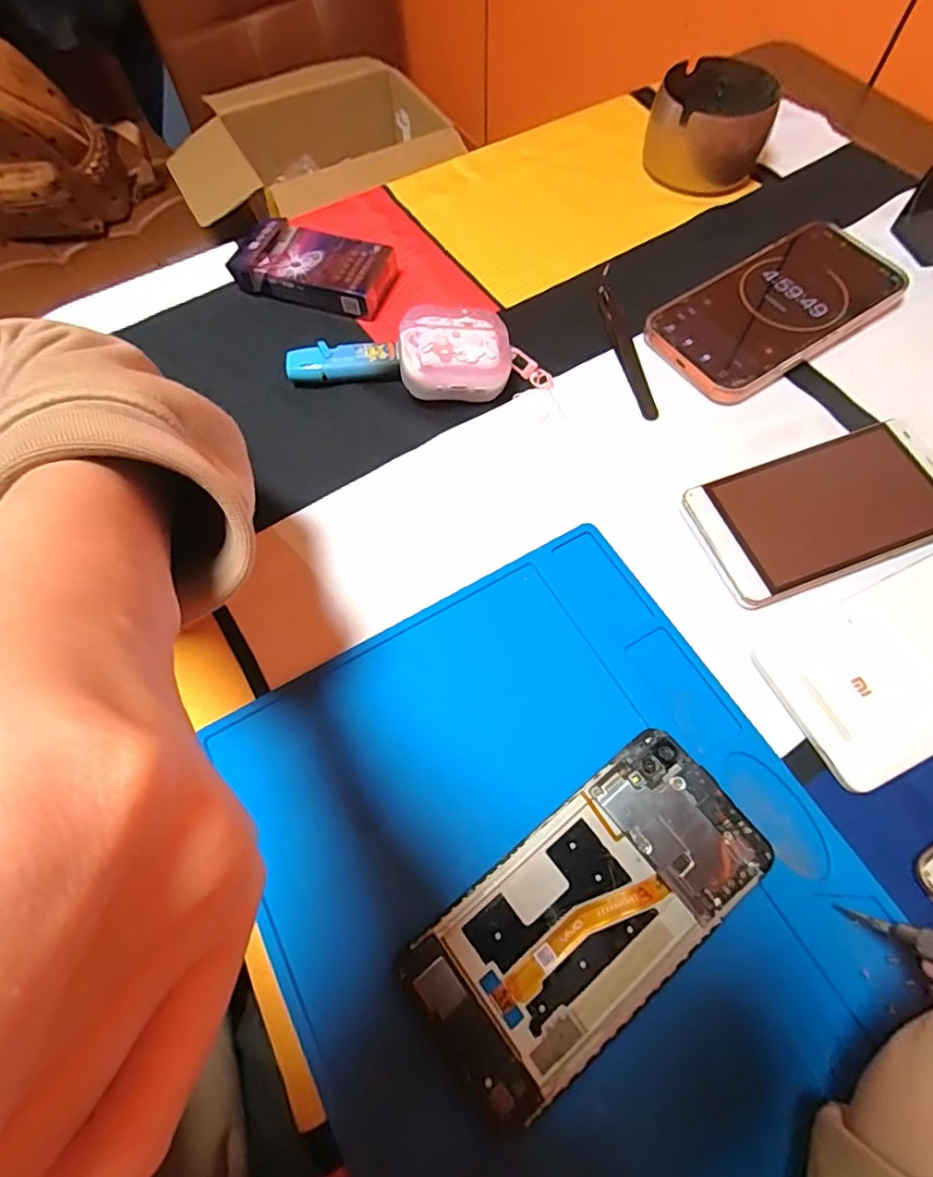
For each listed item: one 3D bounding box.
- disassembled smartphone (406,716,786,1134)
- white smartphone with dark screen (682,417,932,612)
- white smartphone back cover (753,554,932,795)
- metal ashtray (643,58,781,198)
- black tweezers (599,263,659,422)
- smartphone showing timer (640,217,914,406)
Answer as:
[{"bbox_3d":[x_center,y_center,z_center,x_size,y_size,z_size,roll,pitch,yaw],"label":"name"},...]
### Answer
[{"bbox_3d":[0.049,0.130,0.224,0.147,0.012,0.069,-37,70,-15],"label":"disassembled smartphone"},{"bbox_3d":[0.194,-0.042,0.299,0.141,0.011,0.071,-19,66,-8],"label":"white smartphone with dark screen"},{"bbox_3d":[0.220,0.030,0.265,0.149,0.011,0.075,-25,67,-10],"label":"white smartphone back cover"},{"bbox_3d":[0.180,-0.343,0.415,0.083,0.046,0.093,18,67,9],"label":"metal ashtray"},{"bbox_3d":[0.099,-0.162,0.354,0.015,0.010,0.129,-8,65,-3],"label":"black tweezers"},{"bbox_3d":[0.199,-0.181,0.360,0.164,0.015,0.082,-31,68,-13],"label":"smartphone showing timer"}]

